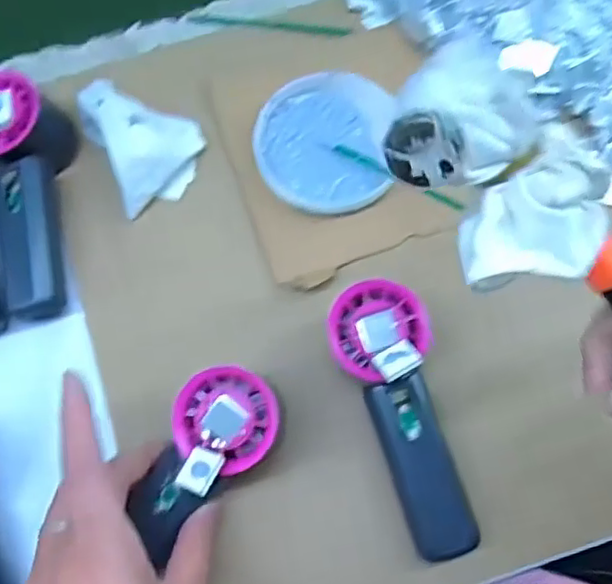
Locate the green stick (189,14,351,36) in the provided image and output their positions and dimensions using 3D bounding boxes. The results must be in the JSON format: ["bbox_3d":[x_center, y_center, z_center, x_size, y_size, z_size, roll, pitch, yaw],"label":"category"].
[{"bbox_3d":[-0.028,-0.203,0.480,0.122,0.005,0.009,9,74,5],"label":"green stick"}]

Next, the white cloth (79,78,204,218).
[{"bbox_3d":[-0.112,-0.112,0.433,0.068,0.039,0.100,-27,73,-7],"label":"white cloth"}]

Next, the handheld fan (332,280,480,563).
[{"bbox_3d":[0.057,0.071,0.360,0.055,0.055,0.155,-17,72,-3],"label":"handheld fan"}]

